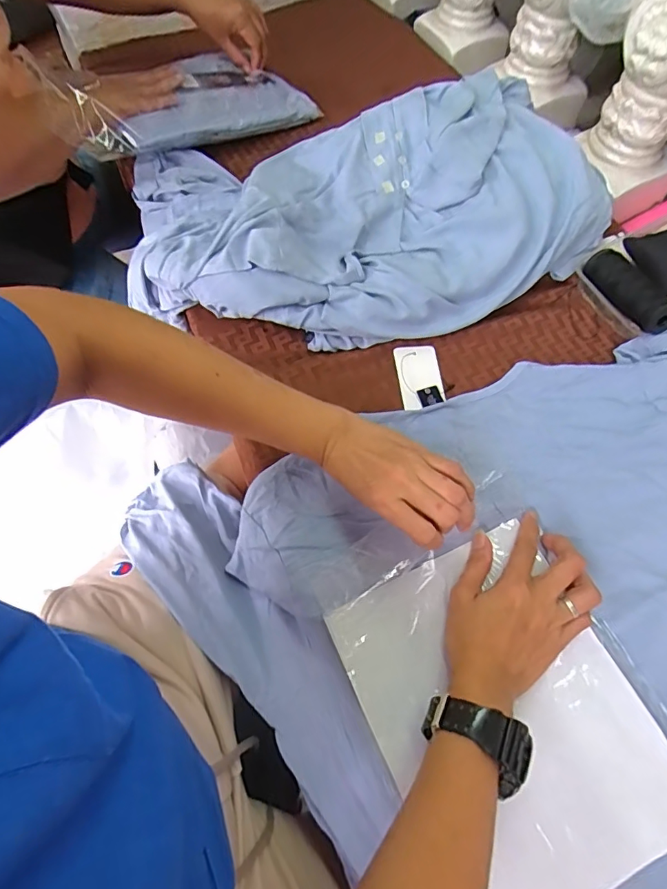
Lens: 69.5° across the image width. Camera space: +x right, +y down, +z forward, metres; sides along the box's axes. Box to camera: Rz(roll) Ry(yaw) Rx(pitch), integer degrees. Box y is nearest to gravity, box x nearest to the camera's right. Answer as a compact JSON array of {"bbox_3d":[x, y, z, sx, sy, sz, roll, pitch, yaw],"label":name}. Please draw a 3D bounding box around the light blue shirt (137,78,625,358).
[{"bbox_3d":[0.037,-0.273,0.572,0.556,0.081,0.330,-11,65,-4],"label":"light blue shirt"}]

